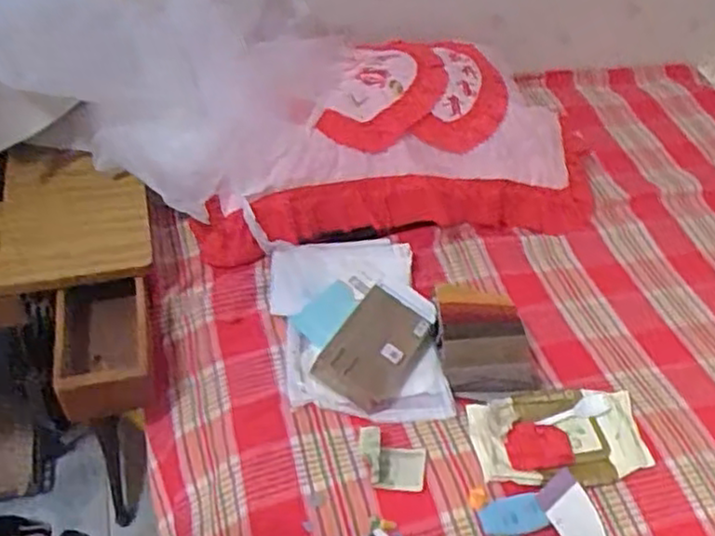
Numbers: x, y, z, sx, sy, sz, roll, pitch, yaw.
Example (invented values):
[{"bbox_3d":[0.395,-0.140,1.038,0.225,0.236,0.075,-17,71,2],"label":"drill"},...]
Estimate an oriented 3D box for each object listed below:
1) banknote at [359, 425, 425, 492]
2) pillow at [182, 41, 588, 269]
[{"bbox_3d":[0.042,0.232,0.879,0.084,0.030,0.070,4,47,-1],"label":"banknote"},{"bbox_3d":[0.068,-0.212,1.192,0.677,0.191,0.362,-9,48,-13],"label":"pillow"}]

